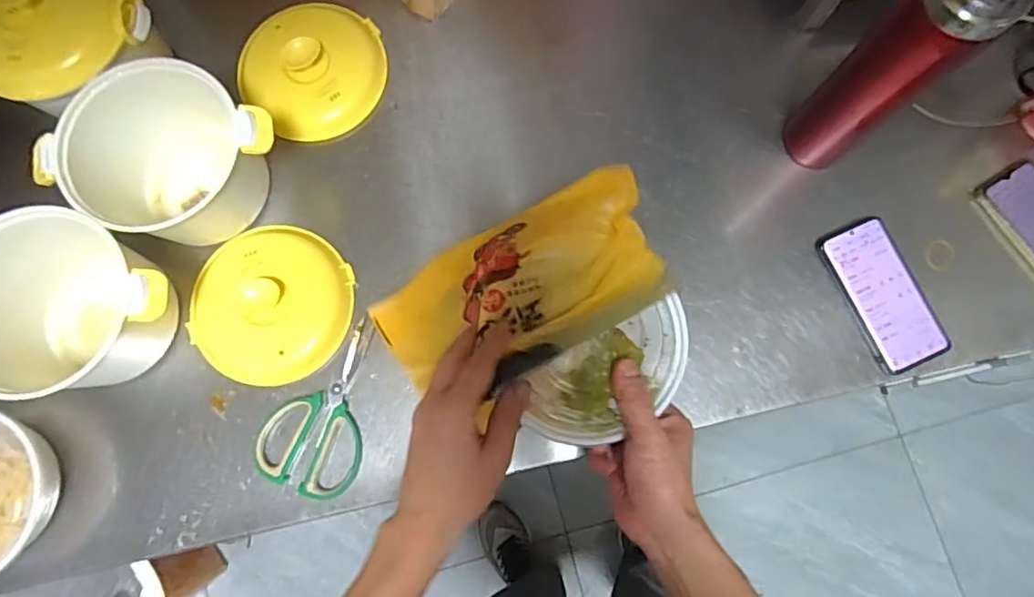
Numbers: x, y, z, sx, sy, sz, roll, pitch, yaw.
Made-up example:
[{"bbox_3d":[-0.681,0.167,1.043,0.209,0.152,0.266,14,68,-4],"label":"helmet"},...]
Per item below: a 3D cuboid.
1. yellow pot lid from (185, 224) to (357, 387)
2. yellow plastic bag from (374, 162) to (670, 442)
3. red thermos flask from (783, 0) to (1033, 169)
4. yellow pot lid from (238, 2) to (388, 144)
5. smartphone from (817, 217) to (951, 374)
[{"bbox_3d":[-0.262,0.003,0.605,0.160,0.036,0.161,0,79,1],"label":"yellow pot lid"},{"bbox_3d":[0.003,-0.009,0.501,0.247,0.126,0.132,-25,80,-3],"label":"yellow plastic bag"},{"bbox_3d":[0.335,-0.203,0.526,0.063,0.260,0.073,-43,81,-6],"label":"red thermos flask"},{"bbox_3d":[-0.235,-0.270,0.663,0.159,0.041,0.161,0,79,1],"label":"yellow pot lid"},{"bbox_3d":[0.389,-0.006,0.613,0.078,0.011,0.158,-23,79,-3],"label":"smartphone"}]

